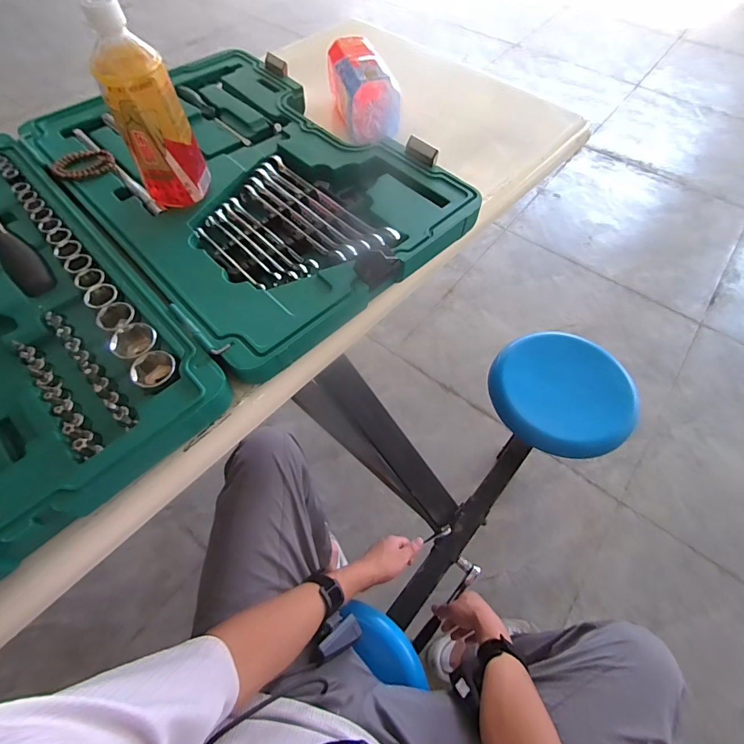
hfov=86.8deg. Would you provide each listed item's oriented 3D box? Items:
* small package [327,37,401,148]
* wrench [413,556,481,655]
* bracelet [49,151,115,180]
[{"bbox_3d":[-0.014,-0.448,0.615,0.084,0.077,0.160,-12,61,-8],"label":"small package"},{"bbox_3d":[0.129,0.418,0.707,0.040,0.039,0.179,35,83,17],"label":"wrench"},{"bbox_3d":[-0.374,-0.272,0.512,0.069,0.008,0.063,0,60,-1],"label":"bracelet"}]

